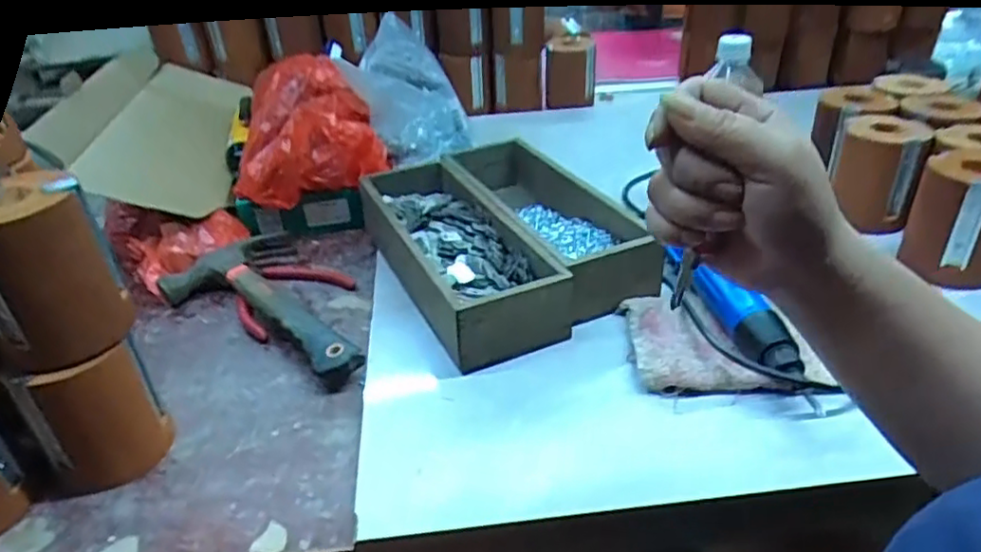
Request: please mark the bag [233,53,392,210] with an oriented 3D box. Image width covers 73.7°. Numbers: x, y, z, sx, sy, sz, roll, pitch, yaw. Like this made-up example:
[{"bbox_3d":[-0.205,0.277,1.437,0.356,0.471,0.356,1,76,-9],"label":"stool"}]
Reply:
[{"bbox_3d":[-0.204,-0.168,0.728,0.160,0.100,0.154,-8,33,-8],"label":"bag"}]

